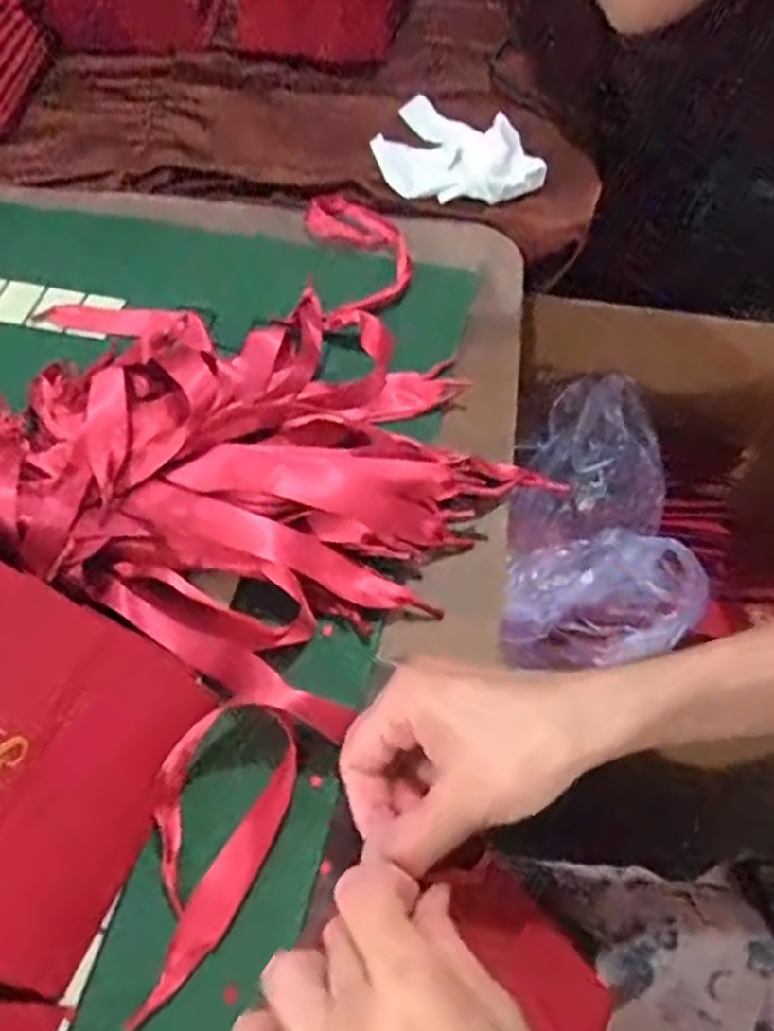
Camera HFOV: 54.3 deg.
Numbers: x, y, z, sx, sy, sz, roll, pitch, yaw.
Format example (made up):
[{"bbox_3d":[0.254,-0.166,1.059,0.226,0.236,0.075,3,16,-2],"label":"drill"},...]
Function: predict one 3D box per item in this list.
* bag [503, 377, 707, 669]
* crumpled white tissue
[{"bbox_3d":[0.178,0.006,0.679,0.172,0.094,0.256,-5,58,-4],"label":"bag"},{"bbox_3d":[0.058,-0.278,0.579,0.125,0.037,0.080,8,58,4],"label":"crumpled white tissue"}]

